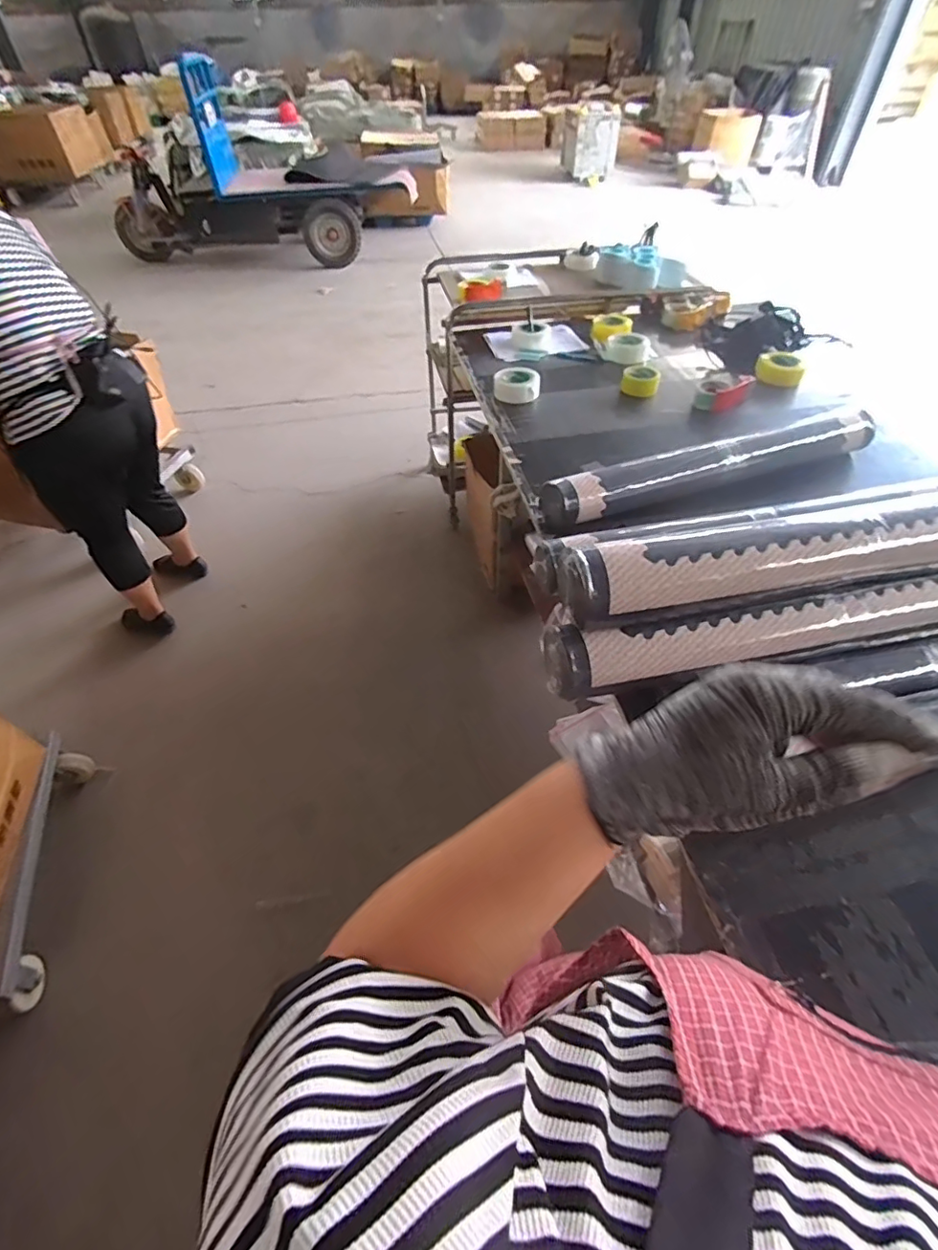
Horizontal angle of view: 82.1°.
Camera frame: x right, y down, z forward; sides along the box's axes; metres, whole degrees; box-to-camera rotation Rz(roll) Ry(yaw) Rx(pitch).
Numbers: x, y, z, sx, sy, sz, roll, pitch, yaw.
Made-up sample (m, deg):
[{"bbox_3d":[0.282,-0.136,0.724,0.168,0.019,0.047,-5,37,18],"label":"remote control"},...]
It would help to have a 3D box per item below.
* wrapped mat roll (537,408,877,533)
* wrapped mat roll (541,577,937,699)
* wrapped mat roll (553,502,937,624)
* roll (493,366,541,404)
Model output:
[{"bbox_3d":[0.543,-0.363,1.178,0.815,0.095,0.109,-17,51,-14],"label":"wrapped mat roll"},{"bbox_3d":[0.501,-0.006,0.739,0.809,0.072,0.076,-8,49,-7],"label":"wrapped mat roll"},{"bbox_3d":[0.505,-0.101,0.717,0.797,0.091,0.083,-9,49,-7],"label":"wrapped mat roll"},{"bbox_3d":[0.137,-0.692,1.540,0.132,0.056,0.144,0,48,0],"label":"roll"}]

